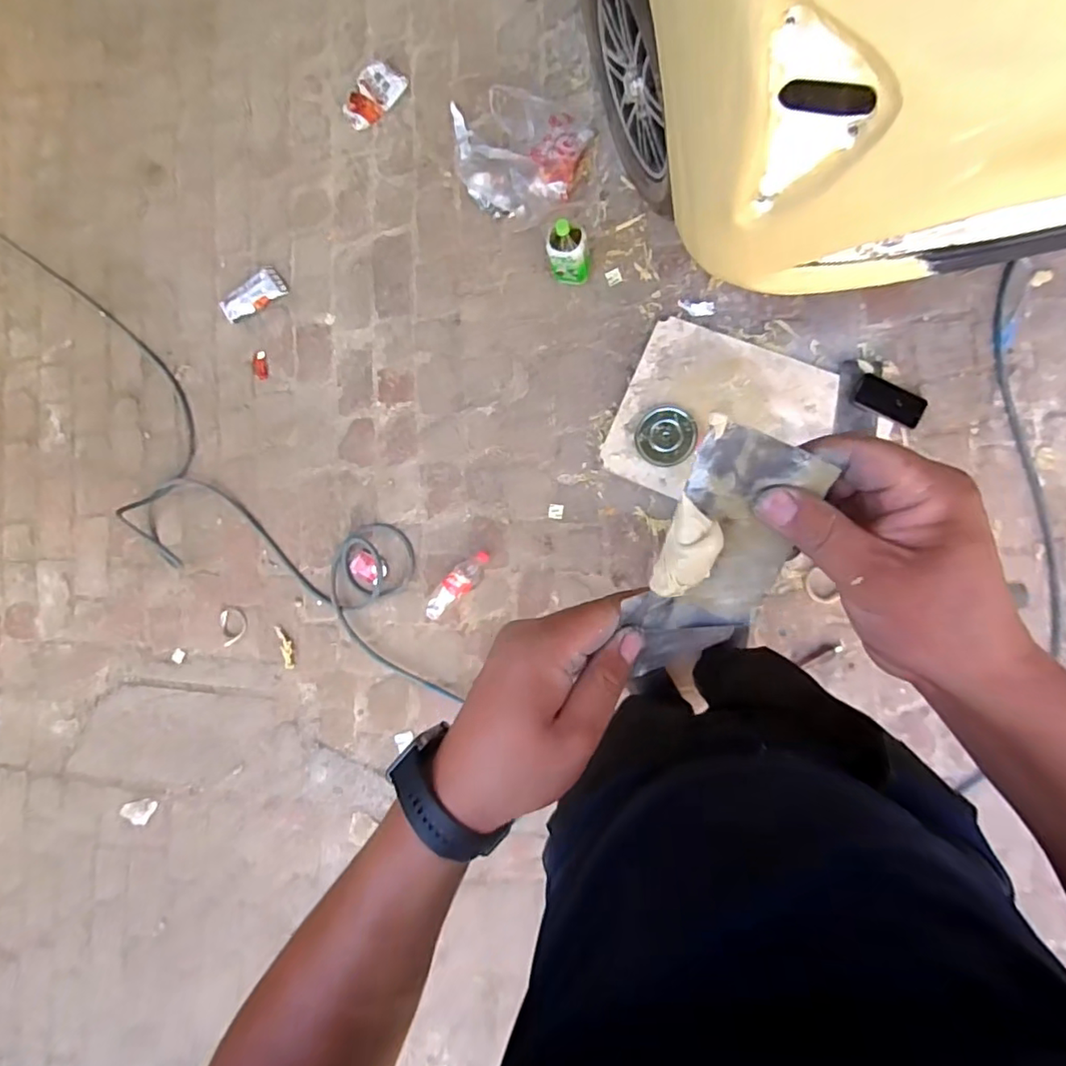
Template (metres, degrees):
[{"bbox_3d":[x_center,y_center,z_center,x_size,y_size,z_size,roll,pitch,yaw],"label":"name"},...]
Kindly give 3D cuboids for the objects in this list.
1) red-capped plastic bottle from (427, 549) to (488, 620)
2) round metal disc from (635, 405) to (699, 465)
[{"bbox_3d":[-0.194,0.133,1.469,0.071,0.049,0.221,44,97,8],"label":"red-capped plastic bottle"},{"bbox_3d":[0.315,-0.229,1.361,0.139,0.010,0.138,3,99,18],"label":"round metal disc"}]

